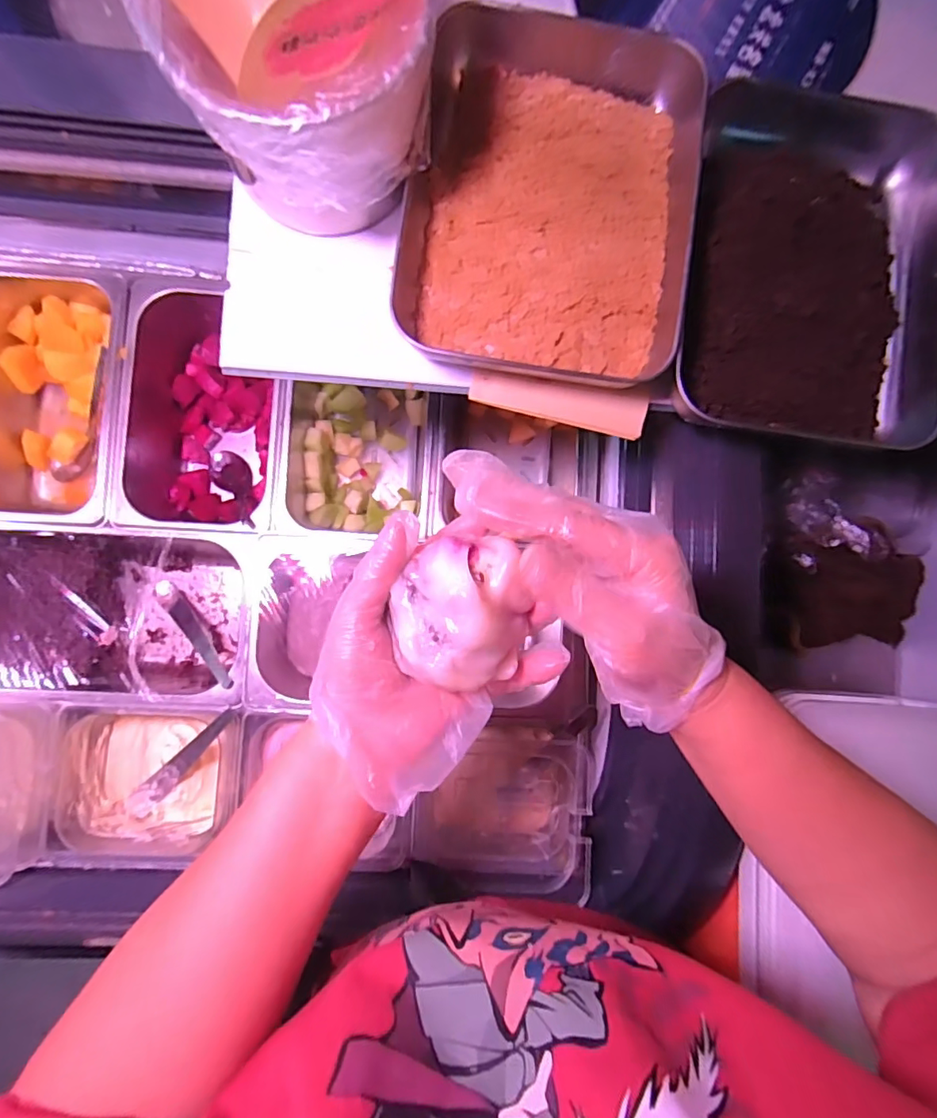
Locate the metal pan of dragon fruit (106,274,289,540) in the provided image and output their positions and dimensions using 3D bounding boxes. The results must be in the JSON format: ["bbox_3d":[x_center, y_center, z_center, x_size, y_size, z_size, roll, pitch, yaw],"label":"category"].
[{"bbox_3d":[-0.275,-0.156,0.568,0.159,0.102,0.258,2,86,-5],"label":"metal pan of dragon fruit"}]

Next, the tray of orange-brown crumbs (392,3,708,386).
[{"bbox_3d":[0.060,-0.260,0.368,0.194,0.049,0.266,10,85,-4],"label":"tray of orange-brown crumbs"}]

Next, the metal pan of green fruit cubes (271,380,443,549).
[{"bbox_3d":[-0.118,-0.110,0.574,0.168,0.089,0.197,3,86,-5],"label":"metal pan of green fruit cubes"}]

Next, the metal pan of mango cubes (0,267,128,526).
[{"bbox_3d":[-0.438,-0.165,0.553,0.166,0.089,0.257,3,86,-5],"label":"metal pan of mango cubes"}]

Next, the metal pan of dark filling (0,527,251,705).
[{"bbox_3d":[-0.383,0.058,0.555,0.315,0.113,0.165,2,86,-5],"label":"metal pan of dark filling"}]

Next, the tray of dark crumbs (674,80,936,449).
[{"bbox_3d":[0.246,-0.216,0.373,0.188,0.041,0.263,7,86,-4],"label":"tray of dark crumbs"}]

